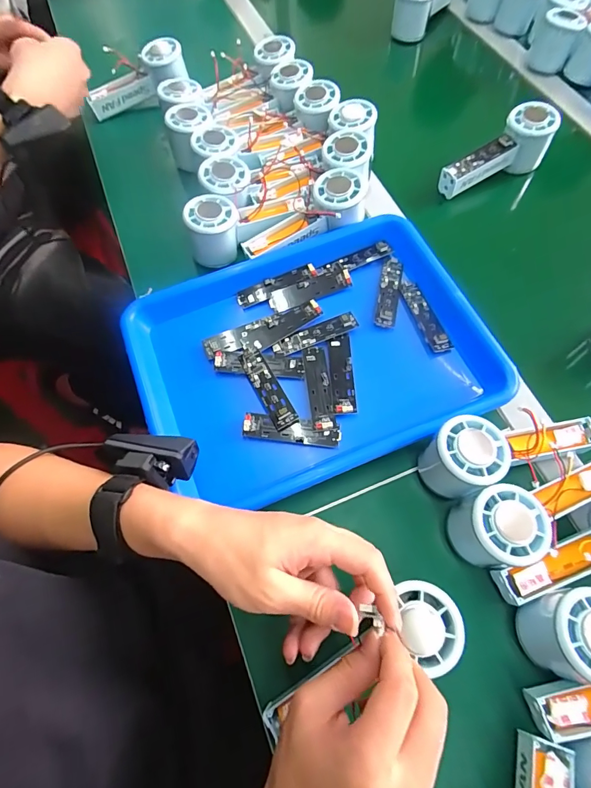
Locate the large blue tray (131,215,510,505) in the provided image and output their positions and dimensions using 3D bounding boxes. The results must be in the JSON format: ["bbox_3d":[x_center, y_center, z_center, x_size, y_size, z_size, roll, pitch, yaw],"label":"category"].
[{"bbox_3d":[0.015,-0.042,0.418,0.338,0.032,0.252,-20,67,-8],"label":"large blue tray"}]

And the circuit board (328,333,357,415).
[{"bbox_3d":[0.046,-0.021,0.412,0.022,0.010,0.088,-3,65,0],"label":"circuit board"}]

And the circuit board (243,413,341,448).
[{"bbox_3d":[-0.003,0.034,0.391,0.091,0.006,0.024,6,75,2],"label":"circuit board"}]

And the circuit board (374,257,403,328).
[{"bbox_3d":[0.103,-0.113,0.452,0.022,0.012,0.092,12,66,7],"label":"circuit board"}]

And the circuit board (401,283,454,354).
[{"bbox_3d":[0.138,-0.085,0.437,0.022,0.012,0.090,-15,66,-6],"label":"circuit board"}]

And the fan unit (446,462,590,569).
[{"bbox_3d":[0.205,0.098,0.343,0.154,0.078,0.060,-14,66,-5],"label":"fan unit"}]

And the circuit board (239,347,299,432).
[{"bbox_3d":[-0.028,-0.008,0.405,0.024,0.010,0.092,-26,67,-10],"label":"circuit board"}]

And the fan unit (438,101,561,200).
[{"bbox_3d":[0.252,-0.295,0.508,0.143,0.060,0.052,-33,69,-13],"label":"fan unit"}]

